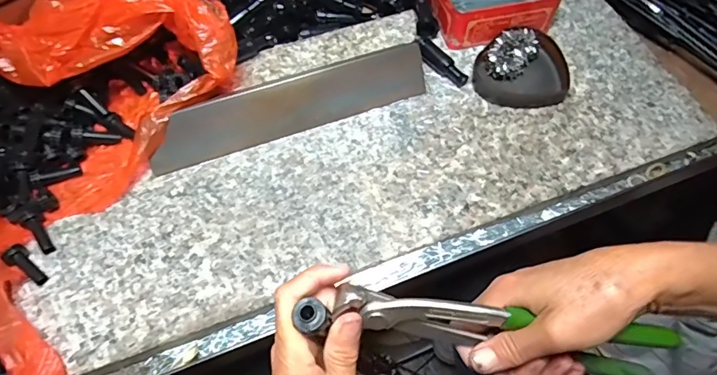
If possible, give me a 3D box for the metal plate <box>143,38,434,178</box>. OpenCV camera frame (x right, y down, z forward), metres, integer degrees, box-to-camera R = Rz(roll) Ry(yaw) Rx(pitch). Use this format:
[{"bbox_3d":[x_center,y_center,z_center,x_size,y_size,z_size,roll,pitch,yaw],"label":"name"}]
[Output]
[{"bbox_3d":[-0.061,-0.077,0.448,0.261,0.007,0.051,-18,107,-9],"label":"metal plate"}]

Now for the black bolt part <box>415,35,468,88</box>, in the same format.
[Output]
[{"bbox_3d":[0.081,-0.126,0.482,0.022,0.015,0.067,-41,71,-19],"label":"black bolt part"}]

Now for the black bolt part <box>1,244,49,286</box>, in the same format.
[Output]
[{"bbox_3d":[-0.266,0.061,0.381,0.038,0.011,0.015,33,67,14],"label":"black bolt part"}]

